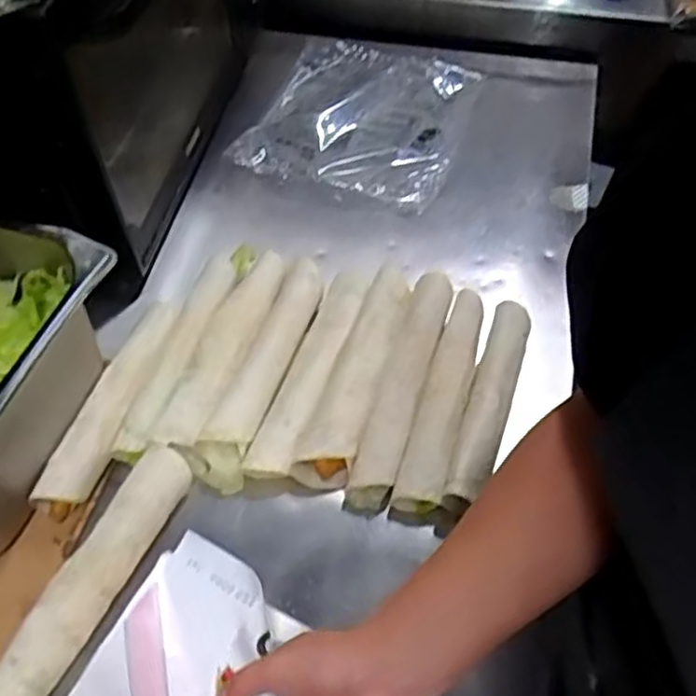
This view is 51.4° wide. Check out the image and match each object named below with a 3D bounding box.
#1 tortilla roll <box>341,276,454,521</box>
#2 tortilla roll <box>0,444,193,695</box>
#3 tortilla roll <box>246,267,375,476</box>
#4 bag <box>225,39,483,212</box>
[{"bbox_3d":[0.049,0.033,0.621,0.041,0.040,0.228,14,56,11],"label":"tortilla roll"},{"bbox_3d":[-0.192,0.171,0.538,0.045,0.032,0.223,22,58,16],"label":"tortilla roll"},{"bbox_3d":[-0.028,0.017,0.651,0.040,0.030,0.225,15,56,12],"label":"tortilla roll"},{"bbox_3d":[0.020,-0.281,0.870,0.227,0.019,0.270,16,56,12],"label":"bag"}]

